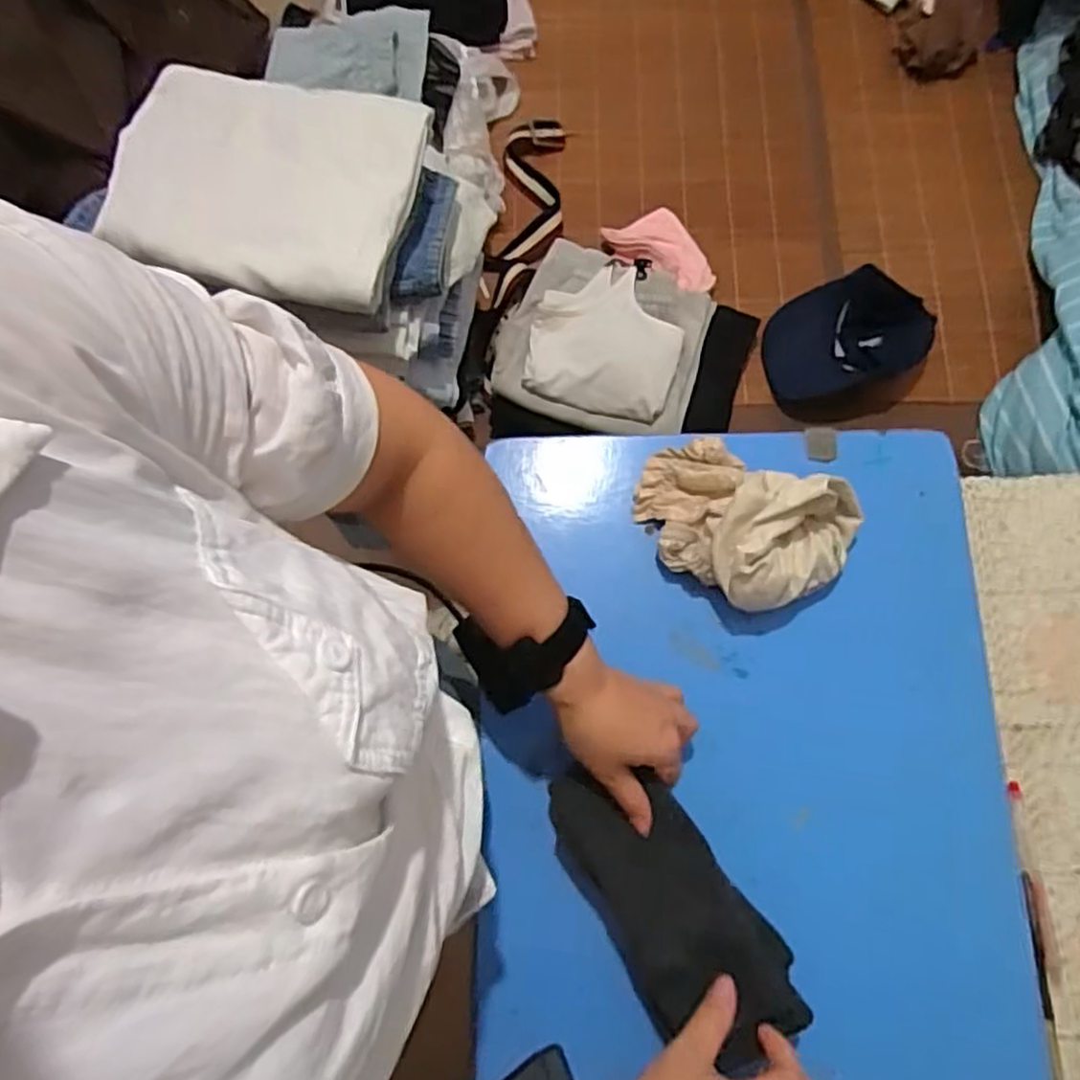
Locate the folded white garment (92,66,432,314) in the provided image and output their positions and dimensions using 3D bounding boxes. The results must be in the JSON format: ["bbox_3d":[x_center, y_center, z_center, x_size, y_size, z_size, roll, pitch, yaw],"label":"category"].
[{"bbox_3d":[-0.263,-0.351,0.686,0.304,0.042,0.208,17,77,6],"label":"folded white garment"}]

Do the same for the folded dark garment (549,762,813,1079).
[{"bbox_3d":[0.084,0.245,0.481,0.092,0.039,0.203,-37,78,-7],"label":"folded dark garment"}]

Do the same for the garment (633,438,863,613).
[{"bbox_3d":[0.154,-0.014,0.545,0.162,0.071,0.112,28,78,8],"label":"garment"}]

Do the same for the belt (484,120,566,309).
[{"bbox_3d":[-0.017,-0.486,1.049,0.103,0.026,0.313,7,76,3],"label":"belt"}]

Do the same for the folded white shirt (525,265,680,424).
[{"bbox_3d":[0.085,-0.257,0.919,0.186,0.028,0.187,17,77,6],"label":"folded white shirt"}]

